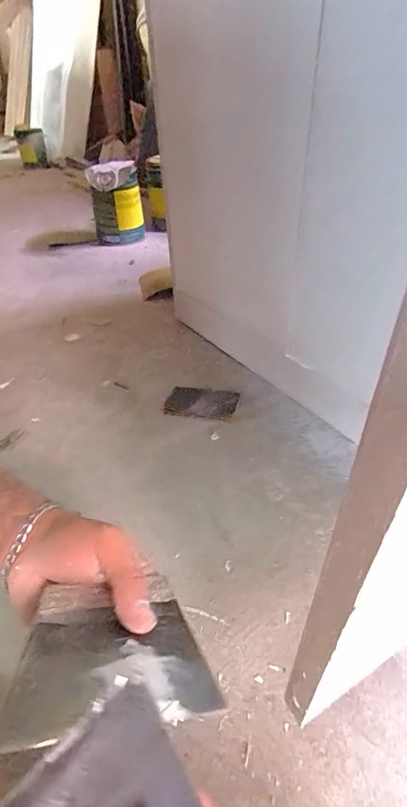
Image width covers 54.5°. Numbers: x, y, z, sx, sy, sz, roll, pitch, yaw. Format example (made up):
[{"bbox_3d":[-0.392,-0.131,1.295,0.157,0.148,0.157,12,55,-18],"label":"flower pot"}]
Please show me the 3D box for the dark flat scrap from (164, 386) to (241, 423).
[{"bbox_3d":[-0.004,-0.002,0.642,0.115,0.005,0.072,8,40,13],"label":"dark flat scrap"}]

